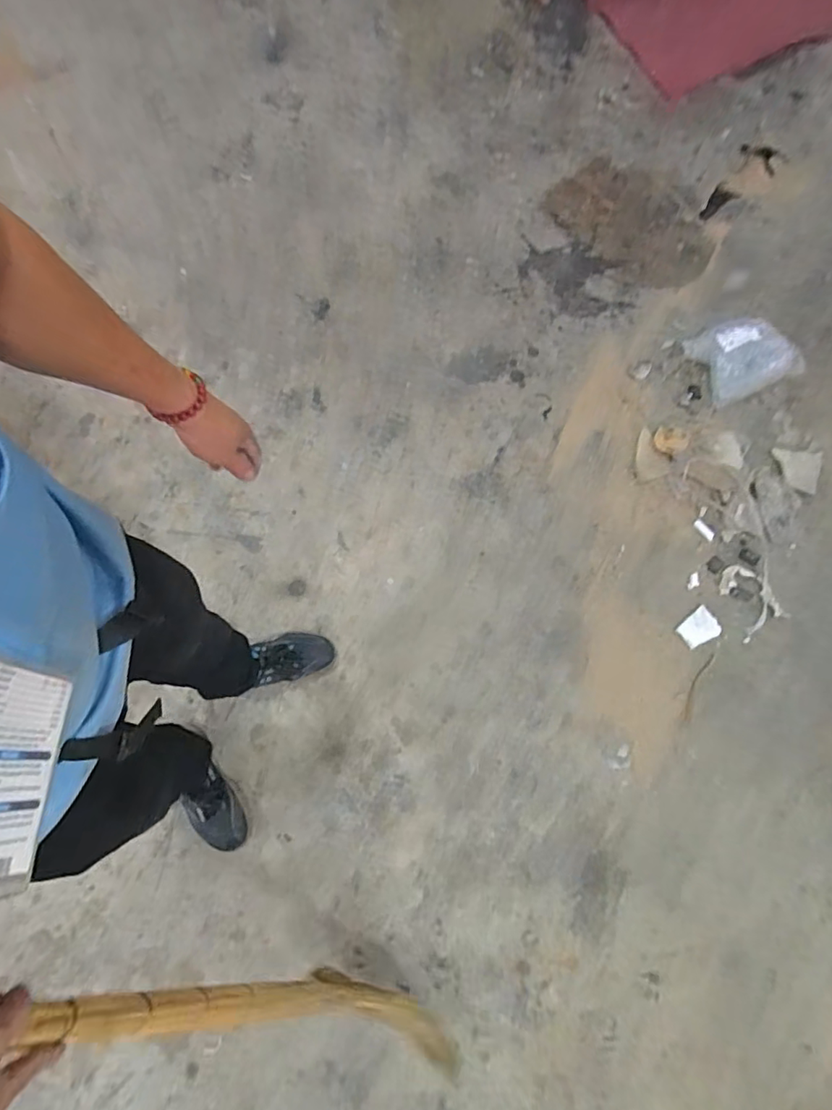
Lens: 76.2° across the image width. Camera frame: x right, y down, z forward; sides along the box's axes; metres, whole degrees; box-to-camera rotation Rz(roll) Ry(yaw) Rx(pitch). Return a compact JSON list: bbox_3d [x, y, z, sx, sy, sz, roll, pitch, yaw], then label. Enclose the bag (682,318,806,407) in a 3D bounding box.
[{"bbox_3d":[0.807,-0.498,1.308,0.215,0.078,0.207,-29,78,-5],"label":"bag"}]

